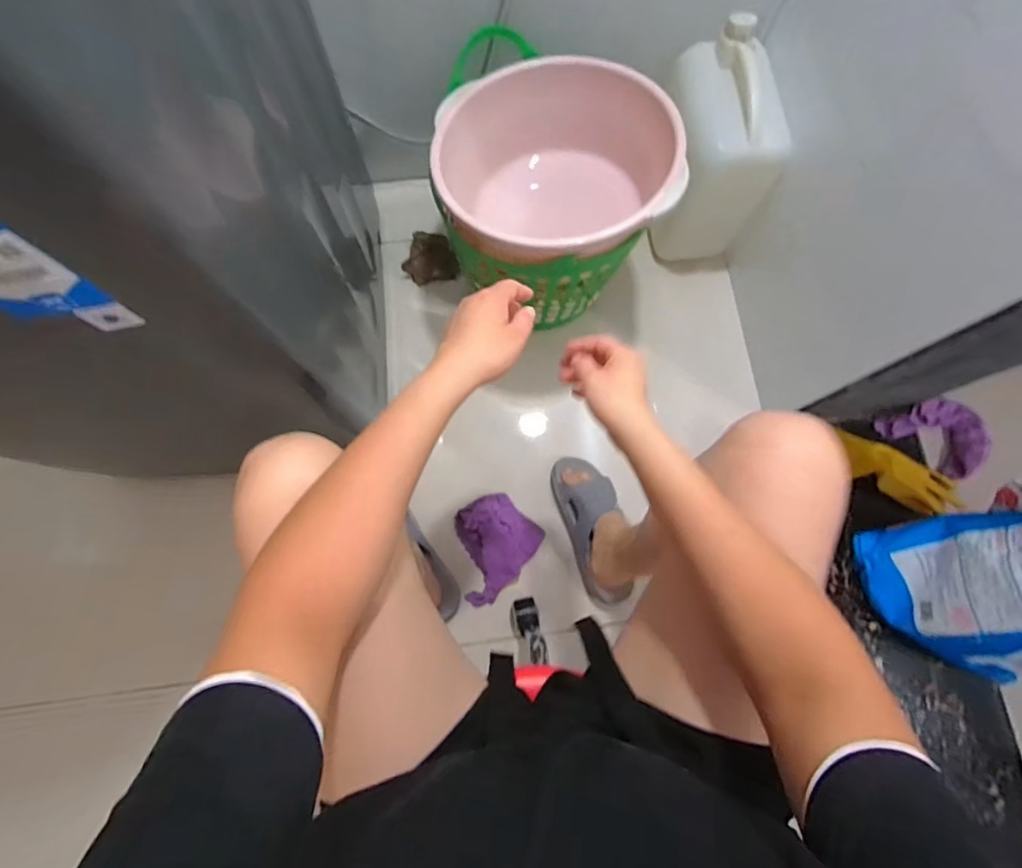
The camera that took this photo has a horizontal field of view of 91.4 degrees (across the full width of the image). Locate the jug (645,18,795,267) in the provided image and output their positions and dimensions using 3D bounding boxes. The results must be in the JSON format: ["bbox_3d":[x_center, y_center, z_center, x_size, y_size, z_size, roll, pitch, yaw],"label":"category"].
[{"bbox_3d":[0.363,-0.503,0.902,0.167,0.316,0.216,-5,76,-2],"label":"jug"}]

